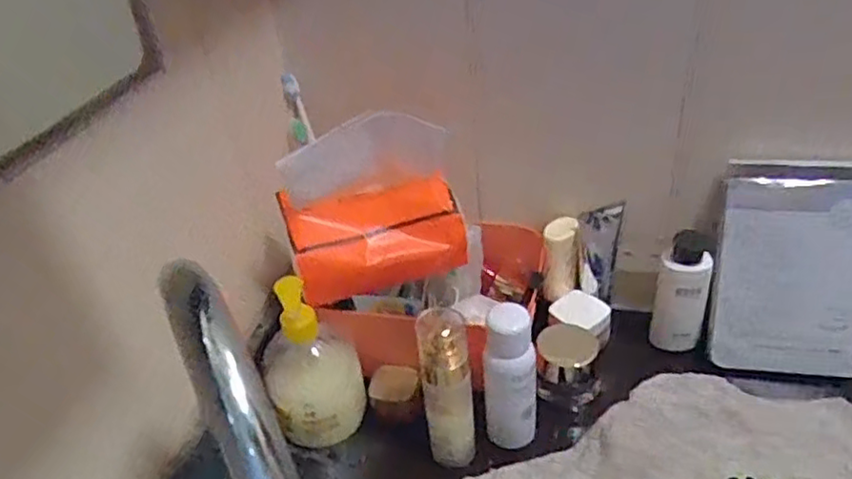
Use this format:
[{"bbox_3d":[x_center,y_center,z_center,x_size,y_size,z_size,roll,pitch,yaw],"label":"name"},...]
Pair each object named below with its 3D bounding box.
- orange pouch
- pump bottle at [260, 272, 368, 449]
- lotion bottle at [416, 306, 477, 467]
[{"bbox_3d":[-0.043,-0.002,0.592,0.149,0.082,0.051,-12,35,-7],"label":"orange pouch"},{"bbox_3d":[-0.102,0.112,0.595,0.081,0.159,0.069,-14,35,-9],"label":"pump bottle"},{"bbox_3d":[0.018,0.125,0.553,0.039,0.158,0.031,-8,35,-1],"label":"lotion bottle"}]

